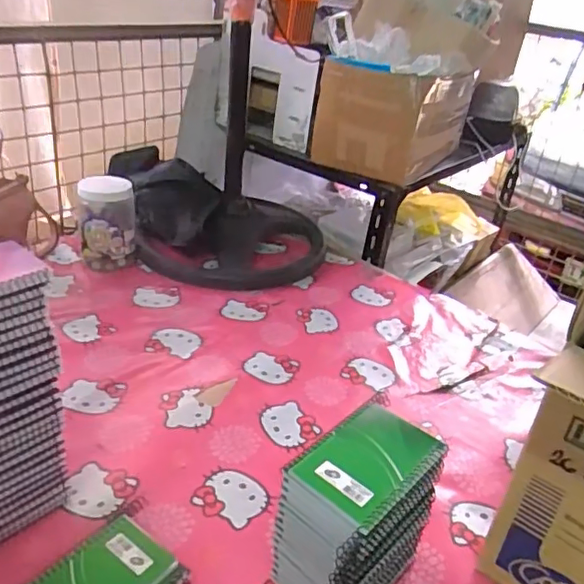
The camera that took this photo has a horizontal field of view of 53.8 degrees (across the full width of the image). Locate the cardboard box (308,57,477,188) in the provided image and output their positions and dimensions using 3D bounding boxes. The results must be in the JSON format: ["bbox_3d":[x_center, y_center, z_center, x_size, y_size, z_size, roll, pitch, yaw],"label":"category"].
[{"bbox_3d":[0.219,-0.392,1.271,0.240,0.201,0.334,23,34,26],"label":"cardboard box"}]

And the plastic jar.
[{"bbox_3d":[-0.347,-0.128,1.079,0.095,0.154,0.083,-5,31,-21],"label":"plastic jar"}]

